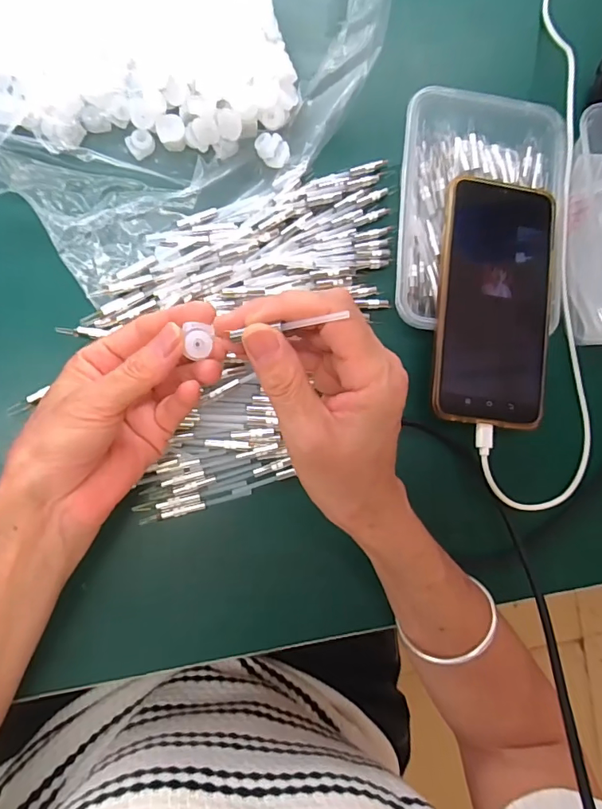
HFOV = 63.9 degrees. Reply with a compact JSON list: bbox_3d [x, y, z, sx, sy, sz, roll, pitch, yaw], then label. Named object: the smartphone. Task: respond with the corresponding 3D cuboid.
[{"bbox_3d":[0.132,-0.068,0.325,0.079,0.006,0.163,7,85,-8],"label":"smartphone"}]

